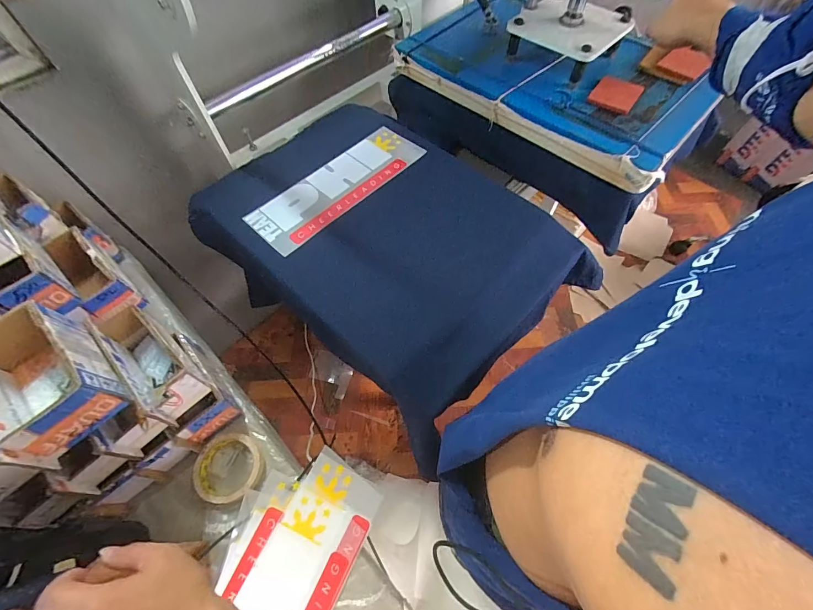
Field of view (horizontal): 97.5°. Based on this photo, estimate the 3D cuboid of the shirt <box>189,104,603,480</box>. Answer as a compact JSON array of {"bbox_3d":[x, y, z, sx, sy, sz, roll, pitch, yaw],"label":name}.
[{"bbox_3d":[-0.038,-0.129,0.627,0.597,0.082,0.445,40,69,18],"label":"shirt"}]

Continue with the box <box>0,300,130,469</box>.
[{"bbox_3d":[-0.417,0.081,0.408,0.164,0.072,0.096,39,68,17],"label":"box"}]

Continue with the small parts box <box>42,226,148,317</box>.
[{"bbox_3d":[-0.498,-0.045,0.565,0.144,0.067,0.065,38,68,17],"label":"small parts box"}]

